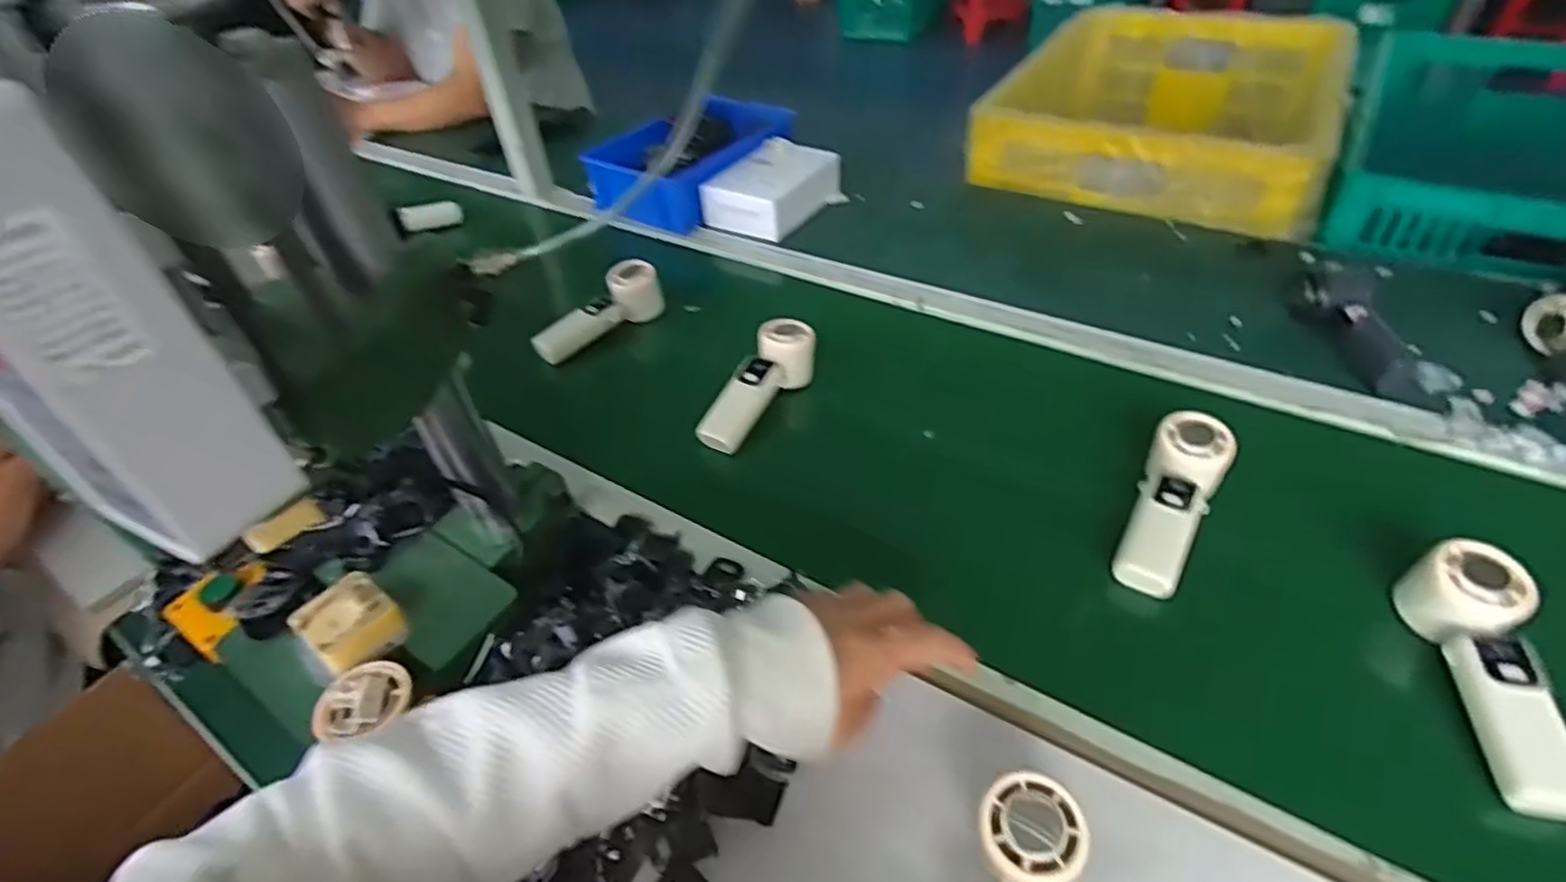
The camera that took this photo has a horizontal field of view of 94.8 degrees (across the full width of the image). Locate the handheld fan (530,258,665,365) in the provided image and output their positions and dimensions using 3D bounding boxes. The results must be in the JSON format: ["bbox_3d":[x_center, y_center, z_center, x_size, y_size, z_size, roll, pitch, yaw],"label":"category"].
[{"bbox_3d":[-0.217,-0.151,0.852,0.055,0.053,0.169,29,53,32],"label":"handheld fan"}]

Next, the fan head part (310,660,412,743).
[{"bbox_3d":[-0.273,0.169,0.468,0.052,0.011,0.055,-3,42,3],"label":"fan head part"}]

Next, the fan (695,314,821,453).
[{"bbox_3d":[-0.022,-0.057,0.733,0.056,0.052,0.166,17,47,23],"label":"fan"}]

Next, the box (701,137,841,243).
[{"bbox_3d":[-0.016,-0.372,1.057,0.129,0.067,0.183,21,48,26],"label":"box"}]

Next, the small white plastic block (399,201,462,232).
[{"bbox_3d":[-0.544,-0.348,1.109,0.032,0.037,0.103,17,30,23],"label":"small white plastic block"}]

